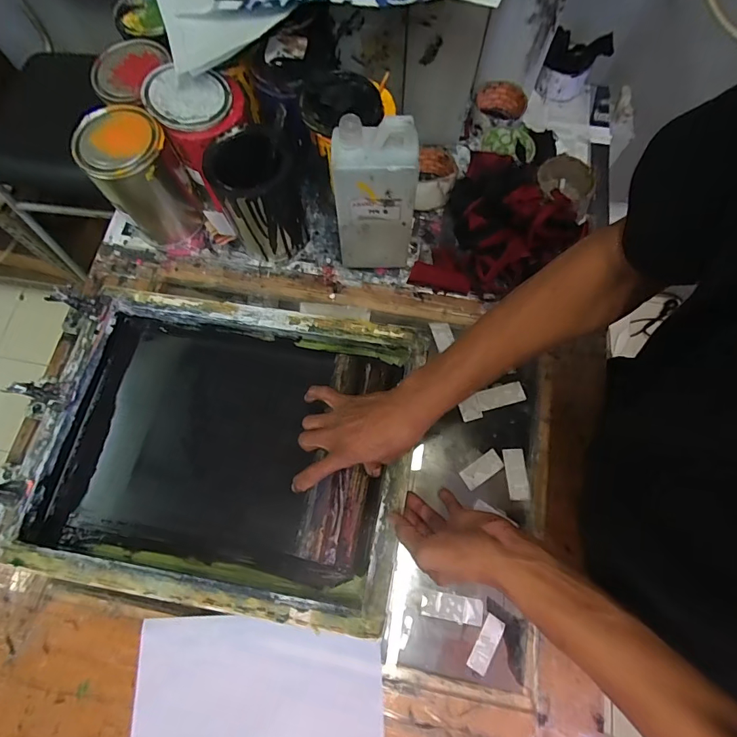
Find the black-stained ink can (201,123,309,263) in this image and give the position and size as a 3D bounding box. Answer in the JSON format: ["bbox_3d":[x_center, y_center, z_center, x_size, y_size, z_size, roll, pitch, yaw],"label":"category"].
[{"bbox_3d":[-0.146,-0.231,0.573,0.099,0.145,0.103,0,72,0],"label":"black-stained ink can"}]

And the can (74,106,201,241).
[{"bbox_3d":[-0.305,-0.257,0.582,0.102,0.155,0.096,0,72,0],"label":"can"}]

